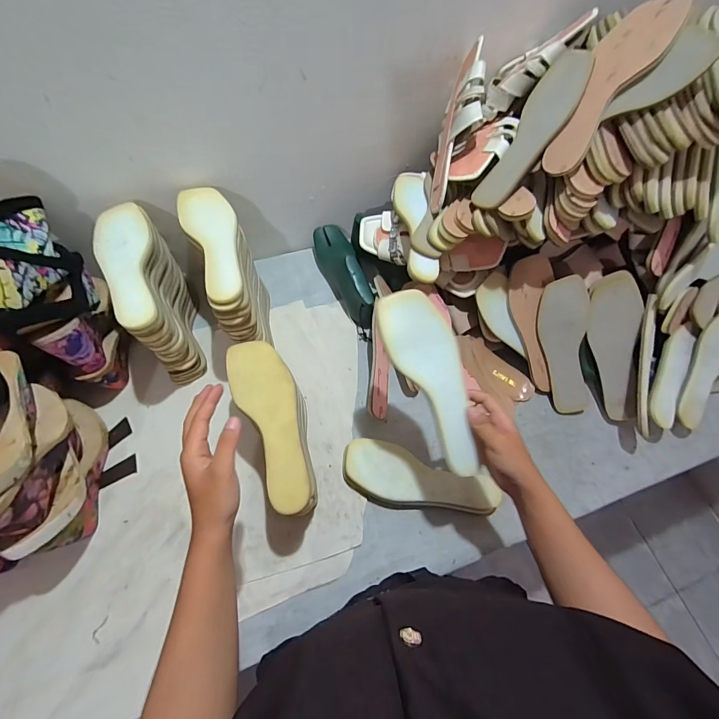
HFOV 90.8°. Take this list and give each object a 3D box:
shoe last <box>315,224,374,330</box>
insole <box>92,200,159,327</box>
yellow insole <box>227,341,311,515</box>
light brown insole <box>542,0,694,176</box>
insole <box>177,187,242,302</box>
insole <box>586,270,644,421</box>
[{"bbox_3d":[-0.031,-0.184,0.735,0.077,0.097,0.246,-15,65,-10],"label":"shoe last"},{"bbox_3d":[-0.352,-0.144,0.529,0.074,0.025,0.222,-16,65,-10],"label":"insole"},{"bbox_3d":[-0.117,0.078,0.483,0.078,0.019,0.242,-21,66,-13],"label":"yellow insole"},{"bbox_3d":[0.335,-0.367,0.484,0.083,0.016,0.235,40,105,39],"label":"light brown insole"},{"bbox_3d":[-0.225,-0.189,0.555,0.077,0.014,0.233,-21,66,-13],"label":"insole"},{"bbox_3d":[0.451,-0.021,0.631,0.076,0.019,0.253,3,100,27],"label":"insole"}]

